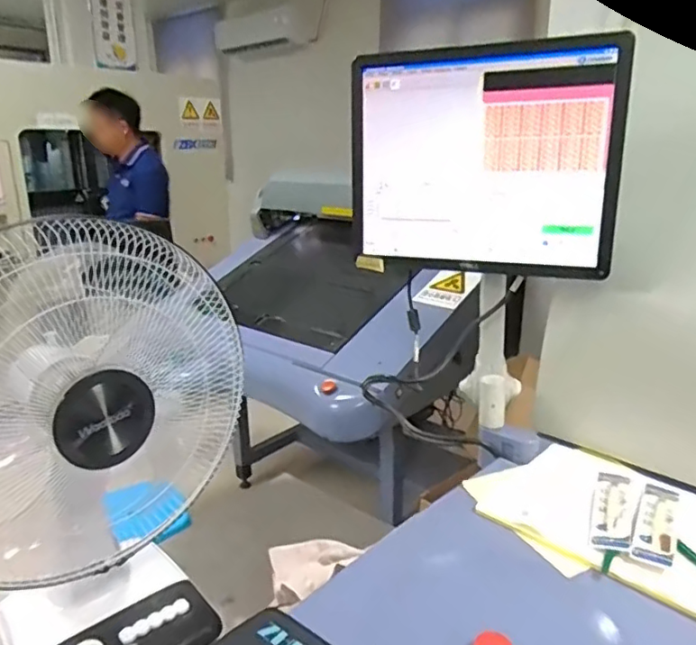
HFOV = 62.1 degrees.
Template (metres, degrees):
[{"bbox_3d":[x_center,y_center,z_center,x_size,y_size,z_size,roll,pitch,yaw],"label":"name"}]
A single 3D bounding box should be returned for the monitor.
[{"bbox_3d":[0.177,-0.220,0.812,0.376,0.295,0.054,6,19,22],"label":"monitor"}]

